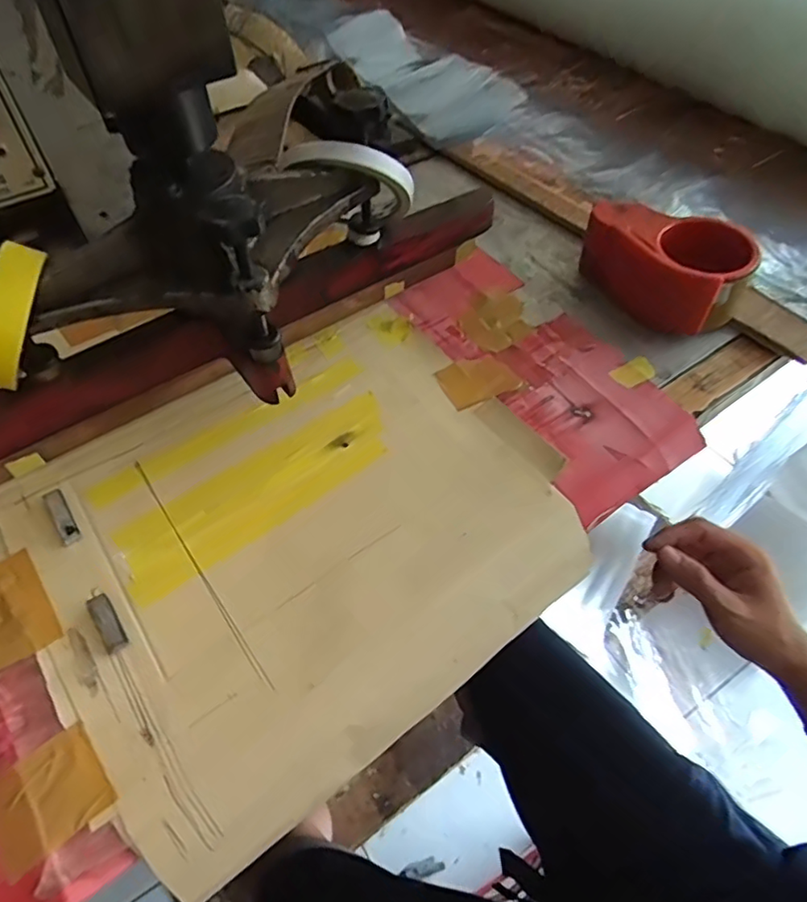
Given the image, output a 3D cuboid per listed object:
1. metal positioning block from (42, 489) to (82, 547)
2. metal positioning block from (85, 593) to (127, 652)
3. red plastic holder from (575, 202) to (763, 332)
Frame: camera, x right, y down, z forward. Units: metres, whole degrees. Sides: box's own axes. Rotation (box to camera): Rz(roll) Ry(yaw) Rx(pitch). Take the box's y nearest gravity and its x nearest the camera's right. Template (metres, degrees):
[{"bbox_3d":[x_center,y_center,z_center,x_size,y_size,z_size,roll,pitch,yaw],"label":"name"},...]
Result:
[{"bbox_3d":[-0.220,0.042,0.376,0.011,0.009,0.043,-31,58,-21],"label":"metal positioning block"},{"bbox_3d":[-0.173,0.099,0.339,0.012,0.004,0.037,-32,58,-22],"label":"metal positioning block"},{"bbox_3d":[0.213,-0.156,0.482,0.074,0.067,0.128,-37,60,-25],"label":"red plastic holder"}]

